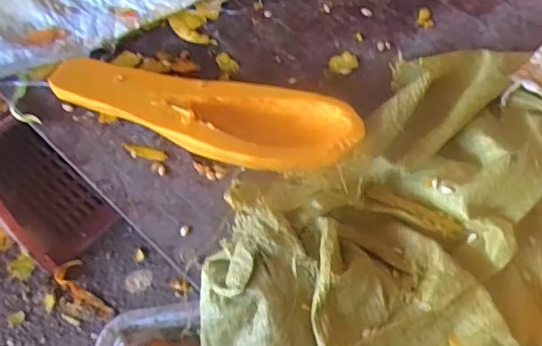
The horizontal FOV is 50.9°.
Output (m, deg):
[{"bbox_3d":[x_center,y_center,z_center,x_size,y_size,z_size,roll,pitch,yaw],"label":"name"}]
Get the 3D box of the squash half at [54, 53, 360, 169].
[{"bbox_3d":[-0.083,-0.065,0.625,0.359,0.064,0.121,14,56,7],"label":"squash half"}]

